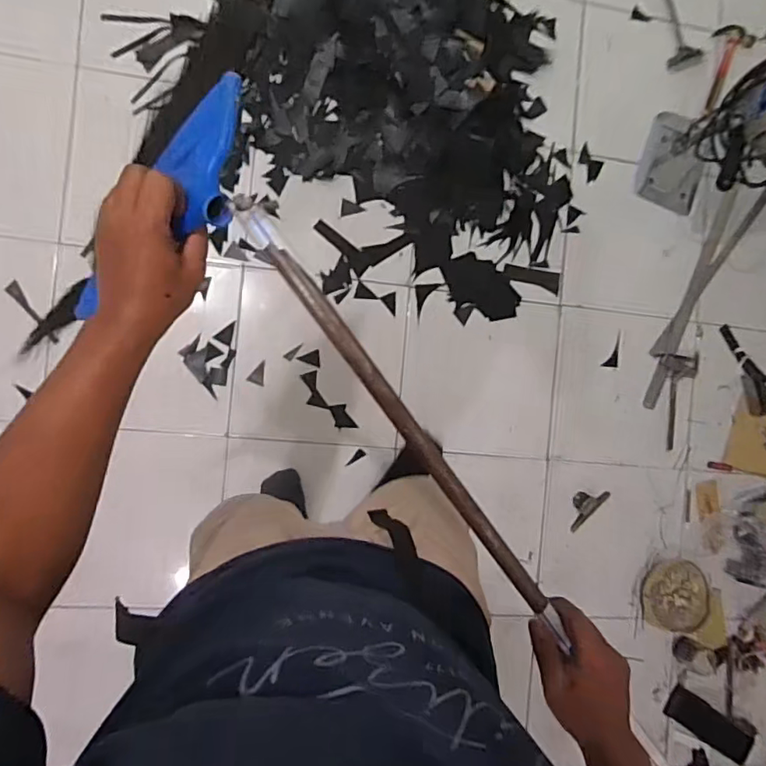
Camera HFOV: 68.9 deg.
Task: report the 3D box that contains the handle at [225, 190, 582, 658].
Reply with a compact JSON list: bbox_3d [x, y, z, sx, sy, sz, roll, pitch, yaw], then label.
[{"bbox_3d":[0.035,0.055,0.463,0.019,0.018,0.468,-38,108,-6],"label":"handle"}]

